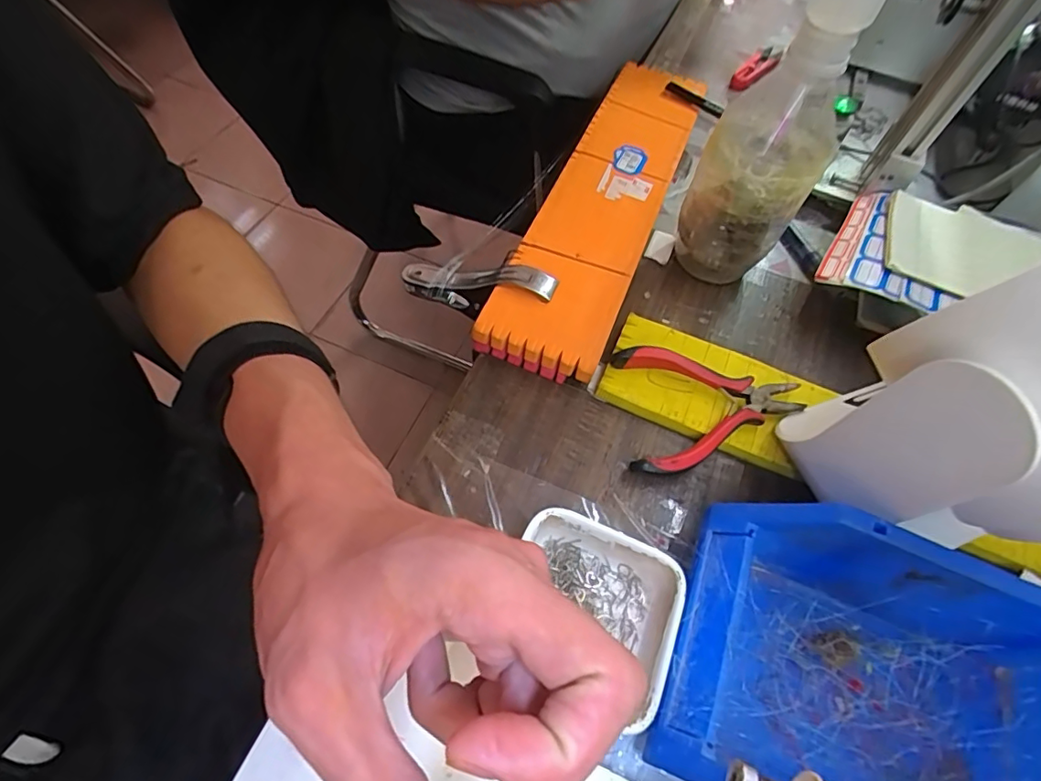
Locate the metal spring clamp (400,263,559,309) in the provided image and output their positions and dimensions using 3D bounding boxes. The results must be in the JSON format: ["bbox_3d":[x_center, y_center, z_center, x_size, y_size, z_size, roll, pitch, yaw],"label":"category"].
[{"bbox_3d":[-0.030,-0.077,0.386,0.117,0.034,0.020,5,56,27],"label":"metal spring clamp"}]

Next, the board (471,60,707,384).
[{"bbox_3d":[0.078,-0.178,0.442,0.086,0.021,0.363,20,53,9],"label":"board"}]

